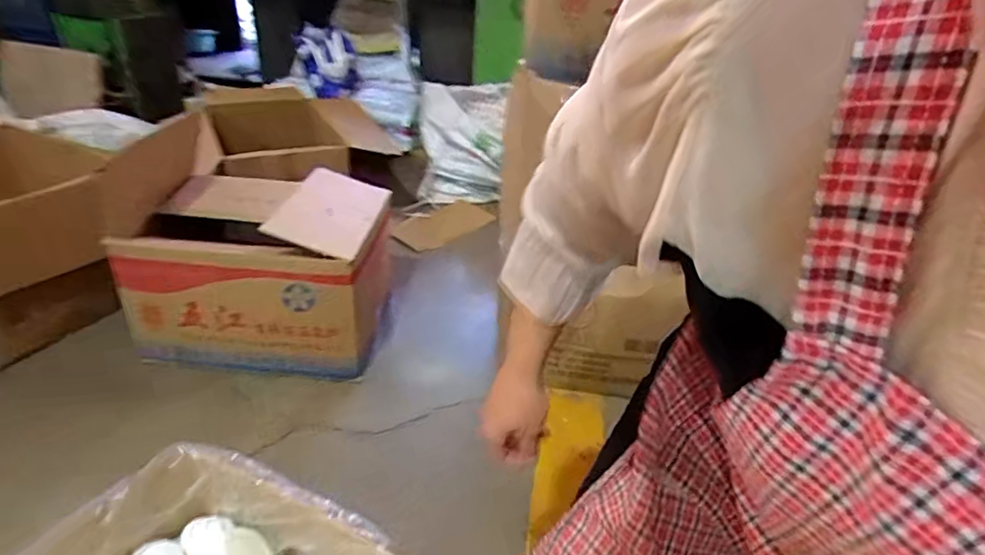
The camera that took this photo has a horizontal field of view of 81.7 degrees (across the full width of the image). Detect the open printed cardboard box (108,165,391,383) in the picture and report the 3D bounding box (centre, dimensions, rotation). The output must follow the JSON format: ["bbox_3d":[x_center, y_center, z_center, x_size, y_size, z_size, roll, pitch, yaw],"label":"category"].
[{"bbox_3d":[-0.570,-0.015,1.477,0.538,0.381,0.421,5,32,0],"label":"open printed cardboard box"}]

